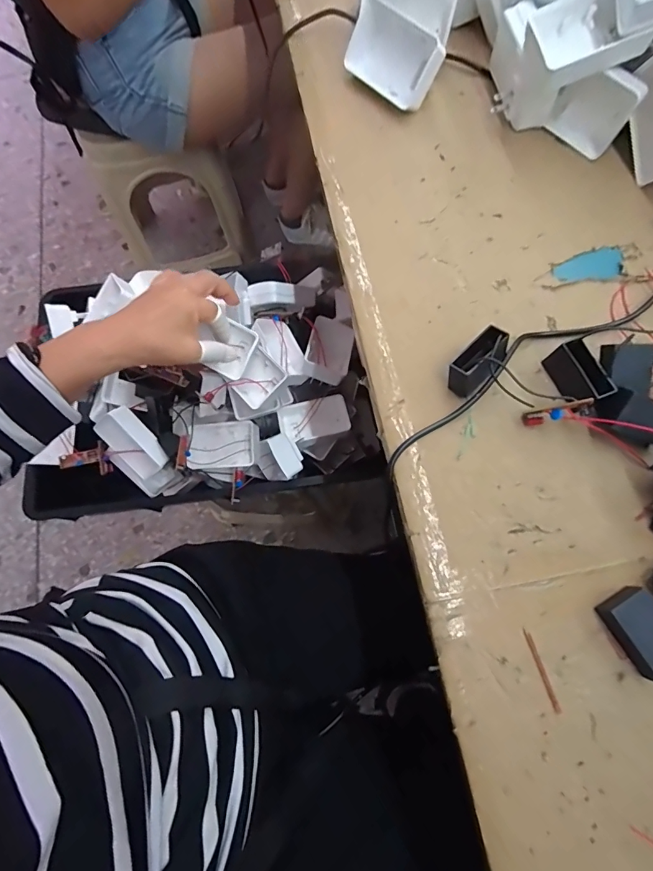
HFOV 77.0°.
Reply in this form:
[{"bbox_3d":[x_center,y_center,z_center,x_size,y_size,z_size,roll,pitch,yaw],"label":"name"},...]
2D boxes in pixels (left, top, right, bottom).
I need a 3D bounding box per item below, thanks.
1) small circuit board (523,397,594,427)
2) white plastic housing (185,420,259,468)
[{"bbox_3d":[0.167,-0.016,0.298,0.044,0.020,0.010,-15,73,24],"label":"small circuit board"},{"bbox_3d":[-0.128,0.012,0.513,0.083,0.019,0.056,-3,74,1],"label":"white plastic housing"}]

